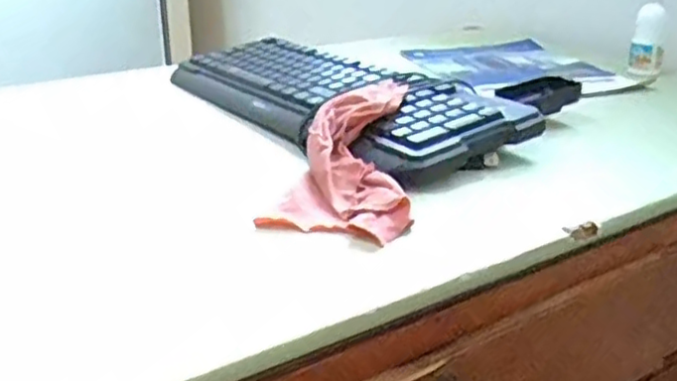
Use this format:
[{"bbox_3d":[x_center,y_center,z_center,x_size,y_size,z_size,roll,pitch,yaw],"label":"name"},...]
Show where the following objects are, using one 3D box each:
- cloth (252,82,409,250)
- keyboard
[{"bbox_3d":[0.008,-0.032,0.548,0.093,0.027,0.223,3,37,5],"label":"cloth"},{"bbox_3d":[-0.021,-0.101,0.712,0.160,0.037,0.447,-16,28,-35],"label":"keyboard"}]

